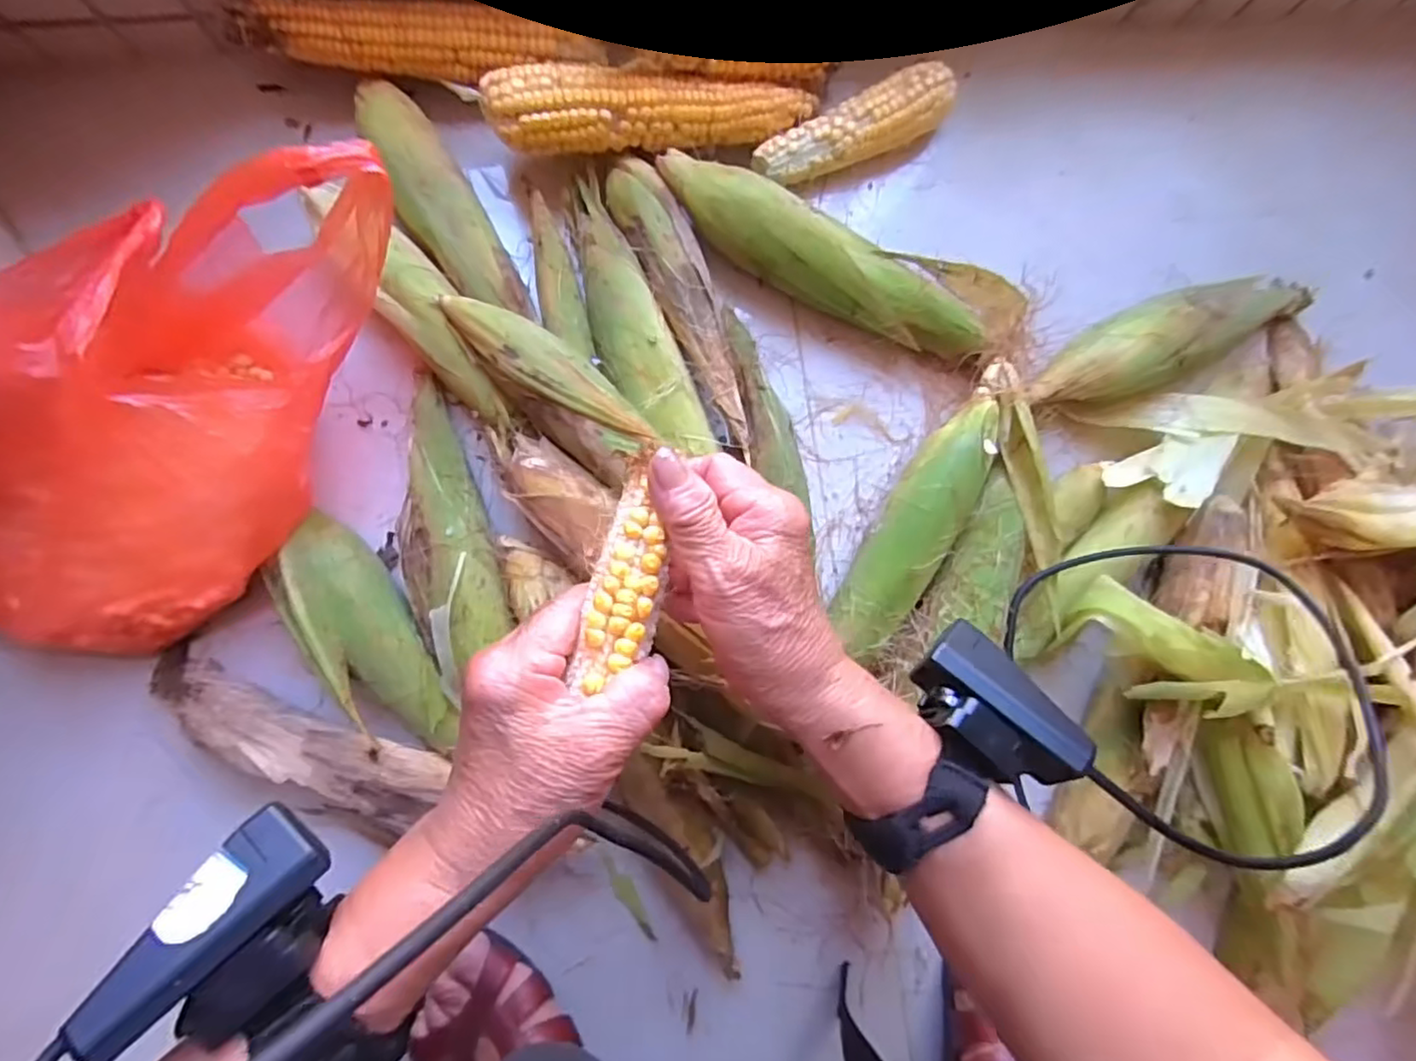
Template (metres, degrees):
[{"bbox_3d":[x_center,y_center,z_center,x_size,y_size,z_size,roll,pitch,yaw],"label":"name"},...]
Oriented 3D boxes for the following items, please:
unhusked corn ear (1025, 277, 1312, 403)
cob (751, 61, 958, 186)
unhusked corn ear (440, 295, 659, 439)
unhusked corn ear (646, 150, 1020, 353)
[{"bbox_3d":[0.343,-0.143,0.478,0.251,0.058,0.058,-21,90,-8],"label":"unhusked corn ear"},{"bbox_3d":[0.101,-0.277,0.458,0.146,0.040,0.040,-26,90,-8],"label":"cob"},{"bbox_3d":[-0.094,-0.091,0.377,0.139,0.038,0.033,38,83,-4],"label":"unhusked corn ear"},{"bbox_3d":[0.093,-0.174,0.443,0.256,0.055,0.061,16,85,-7],"label":"unhusked corn ear"}]

